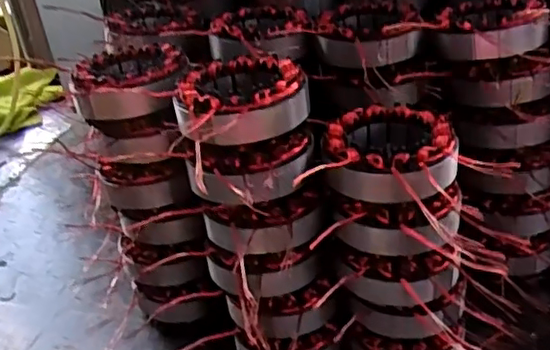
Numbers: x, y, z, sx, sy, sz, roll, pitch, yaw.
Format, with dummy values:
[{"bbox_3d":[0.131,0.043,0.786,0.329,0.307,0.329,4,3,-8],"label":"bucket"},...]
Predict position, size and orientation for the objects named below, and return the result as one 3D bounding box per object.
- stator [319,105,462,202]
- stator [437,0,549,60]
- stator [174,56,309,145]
[{"bbox_3d":[0.077,-0.014,0.410,0.082,0.031,0.086,5,34,19],"label":"stator"},{"bbox_3d":[0.171,-0.118,0.486,0.079,0.034,0.089,6,34,21],"label":"stator"},{"bbox_3d":[-0.024,-0.050,0.412,0.083,0.033,0.074,-19,33,-17],"label":"stator"}]

